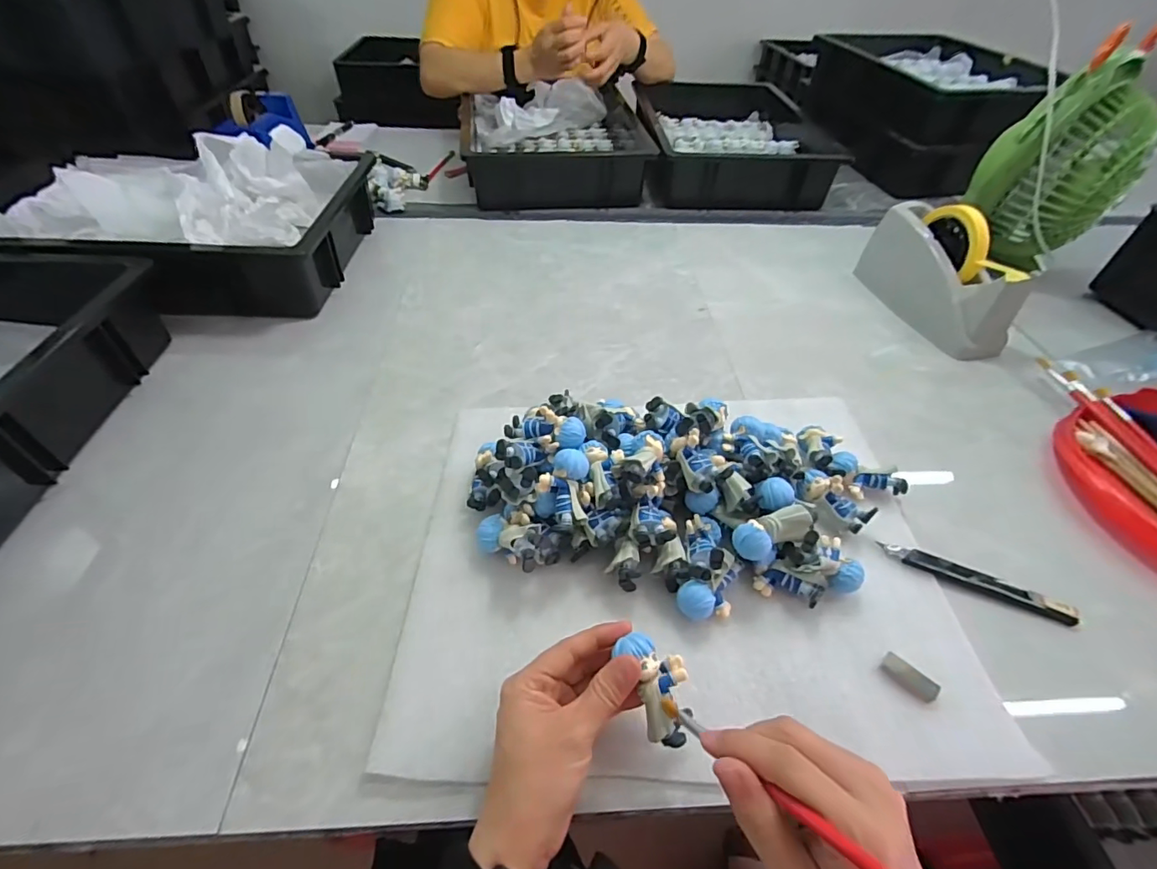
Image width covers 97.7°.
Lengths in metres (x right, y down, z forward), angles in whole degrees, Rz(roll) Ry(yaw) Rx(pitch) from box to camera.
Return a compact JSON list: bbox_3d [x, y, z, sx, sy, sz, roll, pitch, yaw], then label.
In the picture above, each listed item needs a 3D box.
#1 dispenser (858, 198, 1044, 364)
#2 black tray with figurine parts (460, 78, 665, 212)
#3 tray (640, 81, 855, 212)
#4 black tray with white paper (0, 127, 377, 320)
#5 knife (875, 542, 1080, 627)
[{"bbox_3d":[0.453,-0.203,0.629,0.077,0.112,0.210,-6,48,-7],"label":"dispenser"},{"bbox_3d":[-0.040,-0.544,0.934,0.316,0.096,0.381,-4,48,-5],"label":"black tray with figurine parts"},{"bbox_3d":[0.277,-0.585,0.998,0.323,0.085,0.456,0,47,-1],"label":"tray"},{"bbox_3d":[-0.514,-0.277,0.653,0.432,0.136,0.313,2,47,1],"label":"black tray with white paper"},{"bbox_3d":[0.313,0.113,0.398,0.138,0.008,0.019,20,50,17],"label":"knife"}]

